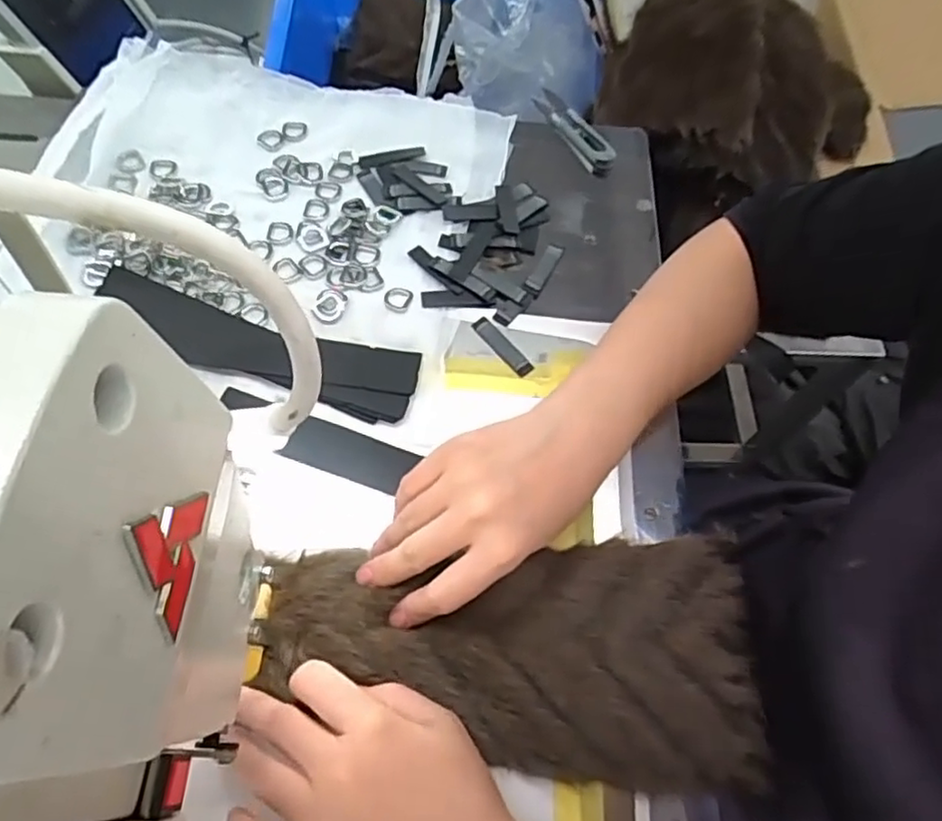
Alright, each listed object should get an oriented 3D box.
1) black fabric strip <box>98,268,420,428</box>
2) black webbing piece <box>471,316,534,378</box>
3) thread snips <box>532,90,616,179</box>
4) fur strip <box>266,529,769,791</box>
[{"bbox_3d":[-0.142,-0.042,0.423,0.219,0.018,0.049,18,66,3],"label":"black fabric strip"},{"bbox_3d":[0.020,-0.042,0.441,0.013,0.006,0.051,-37,70,-20],"label":"black webbing piece"},{"bbox_3d":[0.084,-0.228,0.539,0.027,0.011,0.101,-25,67,-15],"label":"thread snips"},{"bbox_3d":[0.022,0.116,0.338,0.249,0.022,0.118,6,62,0],"label":"fur strip"}]

